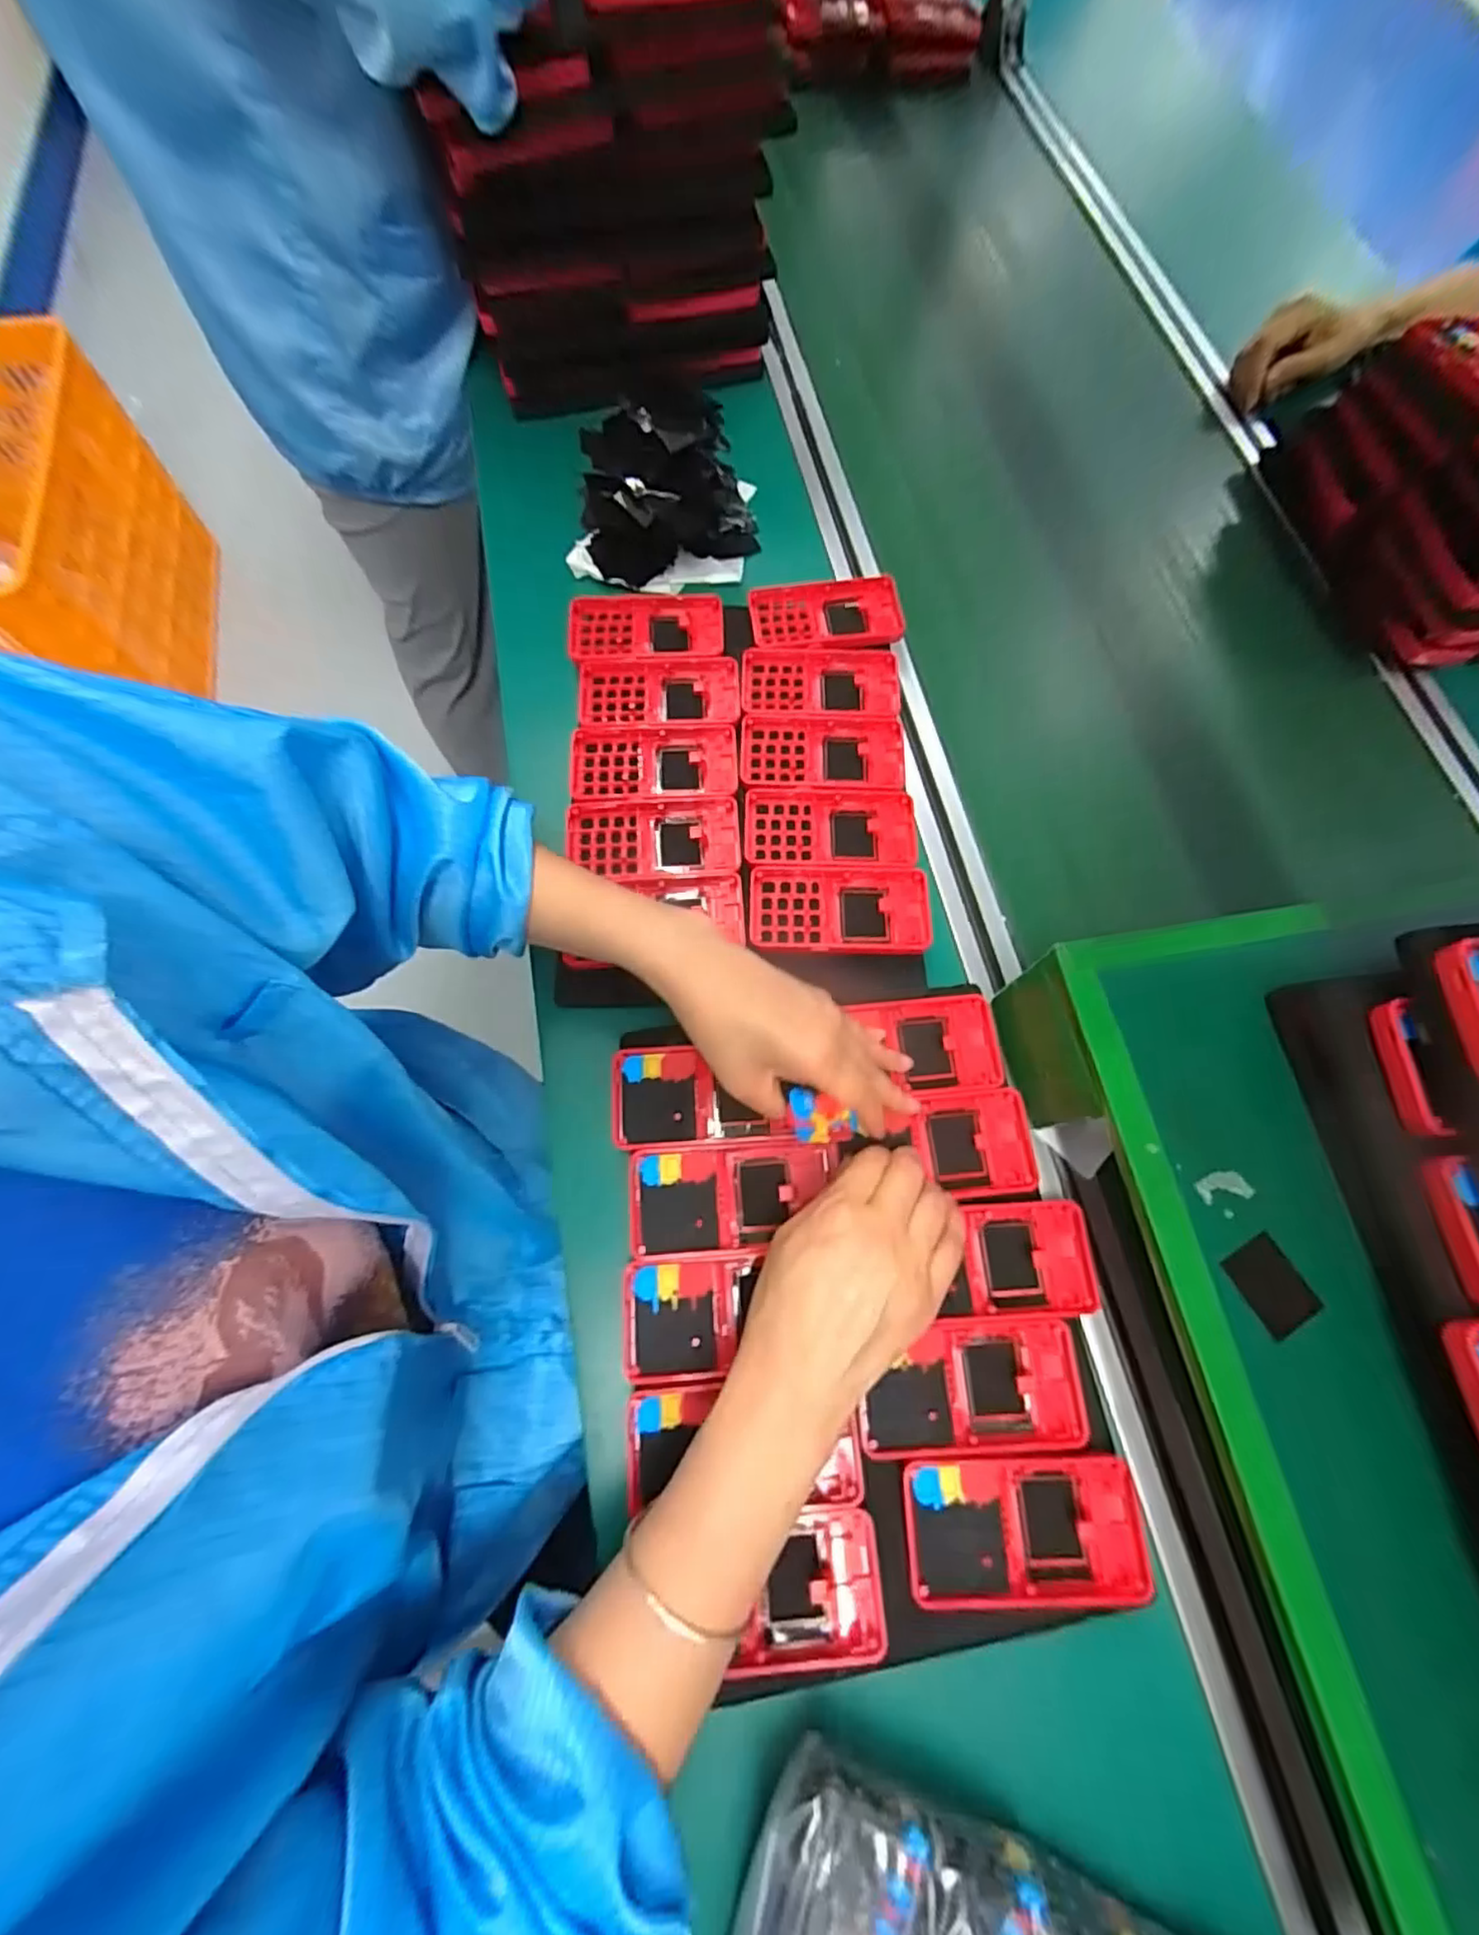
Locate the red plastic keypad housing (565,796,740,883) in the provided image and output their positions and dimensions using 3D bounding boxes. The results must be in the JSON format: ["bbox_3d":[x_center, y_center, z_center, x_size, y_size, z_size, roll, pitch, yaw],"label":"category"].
[{"bbox_3d":[-0.061,-0.090,0.470,0.121,0.009,0.063,-3,72,-4],"label":"red plastic keypad housing"}]

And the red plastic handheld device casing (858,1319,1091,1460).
[{"bbox_3d":[0.128,0.229,0.363,0.121,0.008,0.063,-1,72,-3],"label":"red plastic handheld device casing"}]

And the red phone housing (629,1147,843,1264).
[{"bbox_3d":[-0.003,0.137,0.390,0.119,0.008,0.059,-1,72,-4],"label":"red phone housing"}]

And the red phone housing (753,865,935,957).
[{"bbox_3d":[0.070,-0.039,0.451,0.125,0.013,0.064,2,71,-2],"label":"red phone housing"}]

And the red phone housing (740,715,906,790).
[{"bbox_3d":[0.063,-0.161,0.499,0.121,0.012,0.066,1,71,-3],"label":"red phone housing"}]

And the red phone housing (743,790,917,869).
[{"bbox_3d":[0.066,-0.099,0.476,0.123,0.008,0.063,1,71,-3],"label":"red phone housing"}]

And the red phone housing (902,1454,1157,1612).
[{"bbox_3d":[0.149,0.293,0.346,0.122,0.013,0.063,0,69,-3],"label":"red phone housing"}]

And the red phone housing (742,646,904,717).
[{"bbox_3d":[0.064,-0.220,0.521,0.123,0.016,0.064,0,71,-3],"label":"red phone housing"}]

